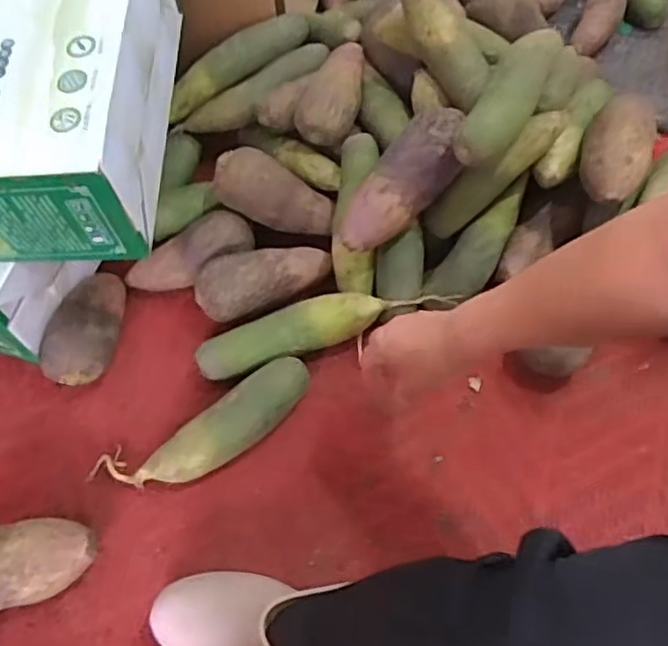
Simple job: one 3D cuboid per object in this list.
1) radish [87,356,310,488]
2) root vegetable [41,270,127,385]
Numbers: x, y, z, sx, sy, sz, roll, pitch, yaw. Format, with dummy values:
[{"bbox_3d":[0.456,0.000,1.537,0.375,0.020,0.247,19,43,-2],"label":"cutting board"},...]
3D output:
[{"bbox_3d":[-0.132,0.114,0.690,0.241,0.046,0.074,-23,60,-11],"label":"radish"},{"bbox_3d":[-0.279,0.000,0.756,0.070,0.064,0.145,-2,58,2],"label":"root vegetable"}]

